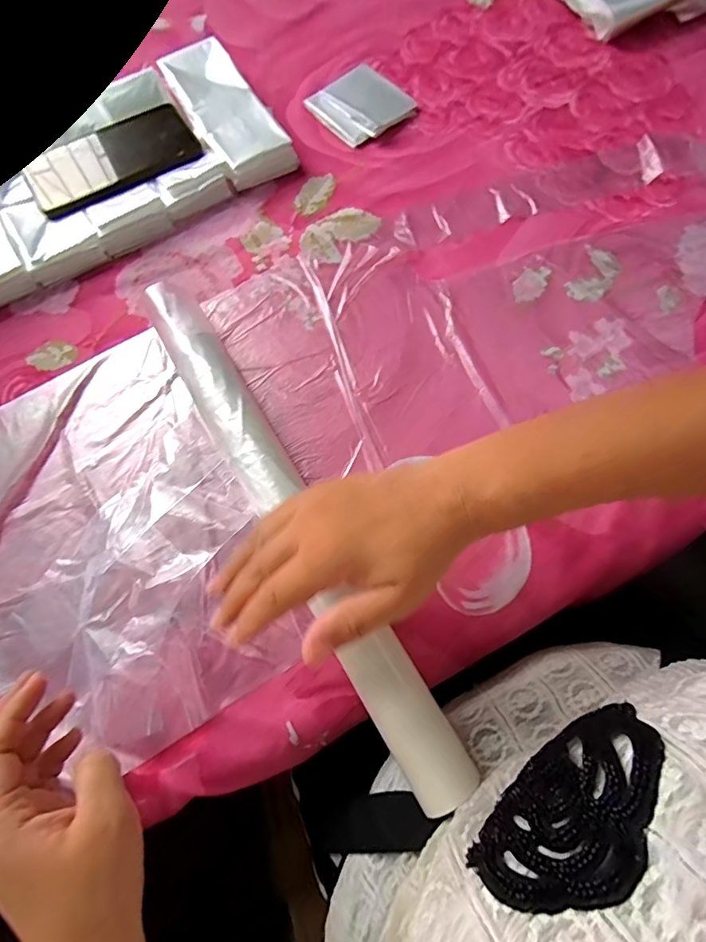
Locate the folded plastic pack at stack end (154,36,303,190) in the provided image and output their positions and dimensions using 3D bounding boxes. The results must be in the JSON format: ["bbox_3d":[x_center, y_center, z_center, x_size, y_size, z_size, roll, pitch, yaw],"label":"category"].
[{"bbox_3d":[-0.127,-0.356,0.454,0.066,0.029,0.171,-32,75,-7],"label":"folded plastic pack at stack end"}]

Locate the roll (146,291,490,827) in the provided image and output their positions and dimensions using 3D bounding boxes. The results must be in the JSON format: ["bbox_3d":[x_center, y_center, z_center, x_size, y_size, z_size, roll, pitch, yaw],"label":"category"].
[{"bbox_3d":[-0.047,0.025,0.329,0.042,0.036,0.410,-31,75,-7],"label":"roll"}]

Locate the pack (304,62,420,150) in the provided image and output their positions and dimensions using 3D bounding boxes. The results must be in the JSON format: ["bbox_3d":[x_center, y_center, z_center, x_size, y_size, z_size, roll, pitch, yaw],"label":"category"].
[{"bbox_3d":[0.009,-0.372,0.465,0.083,0.013,0.081,-38,76,-9],"label":"pack"}]

